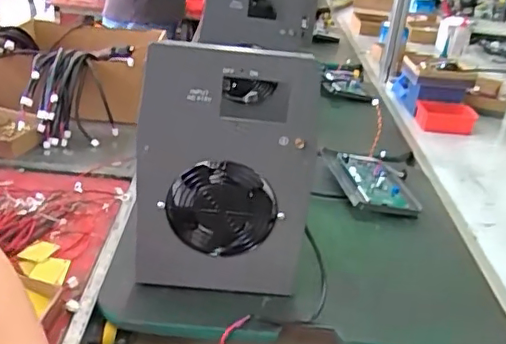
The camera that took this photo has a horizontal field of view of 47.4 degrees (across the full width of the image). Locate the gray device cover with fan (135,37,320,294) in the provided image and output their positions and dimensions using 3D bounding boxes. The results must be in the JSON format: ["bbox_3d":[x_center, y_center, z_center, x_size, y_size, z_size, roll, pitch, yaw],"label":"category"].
[{"bbox_3d":[-0.040,0.002,0.766,0.225,0.333,0.052,6,27,2],"label":"gray device cover with fan"}]

